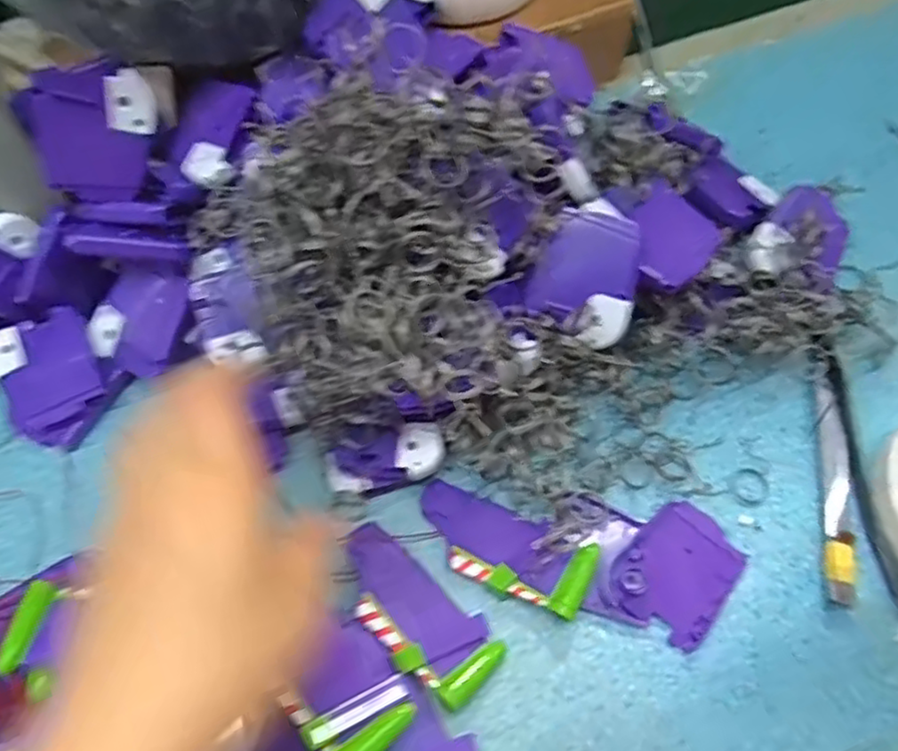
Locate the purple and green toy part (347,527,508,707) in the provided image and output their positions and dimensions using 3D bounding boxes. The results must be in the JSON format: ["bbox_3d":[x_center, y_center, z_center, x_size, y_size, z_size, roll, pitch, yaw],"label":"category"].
[{"bbox_3d":[-0.018,0.109,0.314,0.087,0.009,0.043,36,53,14],"label":"purple and green toy part"}]

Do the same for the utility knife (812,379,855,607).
[{"bbox_3d":[0.192,0.056,0.337,0.014,0.011,0.111,10,66,5],"label":"utility knife"}]

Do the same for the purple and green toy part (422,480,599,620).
[{"bbox_3d":[0.025,0.081,0.327,0.086,0.014,0.037,24,68,10],"label":"purple and green toy part"}]

